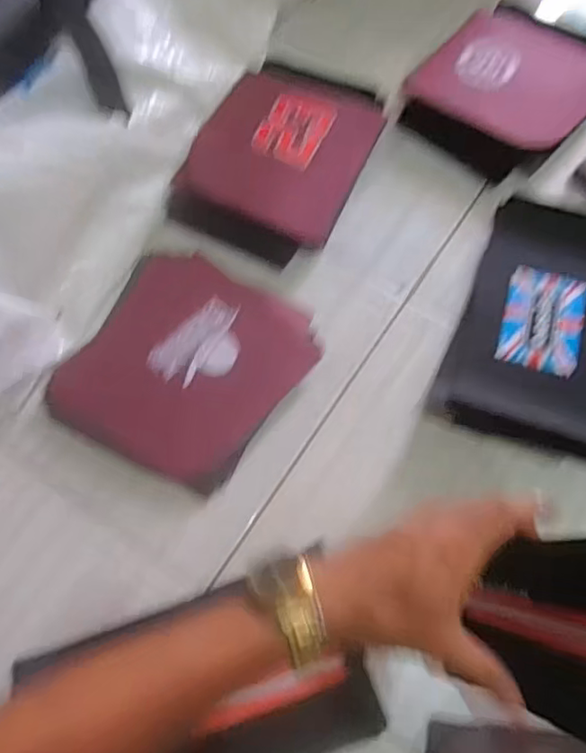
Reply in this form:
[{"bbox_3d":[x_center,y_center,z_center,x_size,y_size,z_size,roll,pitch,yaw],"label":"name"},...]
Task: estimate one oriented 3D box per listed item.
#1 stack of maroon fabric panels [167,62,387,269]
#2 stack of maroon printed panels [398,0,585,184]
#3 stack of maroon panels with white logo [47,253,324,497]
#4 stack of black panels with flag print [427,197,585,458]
[{"bbox_3d":[-0.014,-0.283,0.753,0.198,0.044,0.295,22,68,9],"label":"stack of maroon fabric panels"},{"bbox_3d":[0.295,-0.398,0.808,0.222,0.042,0.290,36,70,15],"label":"stack of maroon printed panels"},{"bbox_3d":[-0.117,-0.014,0.643,0.226,0.028,0.226,28,69,12],"label":"stack of maroon panels with white logo"},{"bbox_3d":[0.295,-0.070,0.669,0.184,0.029,0.318,21,67,9],"label":"stack of black panels with flag print"}]

